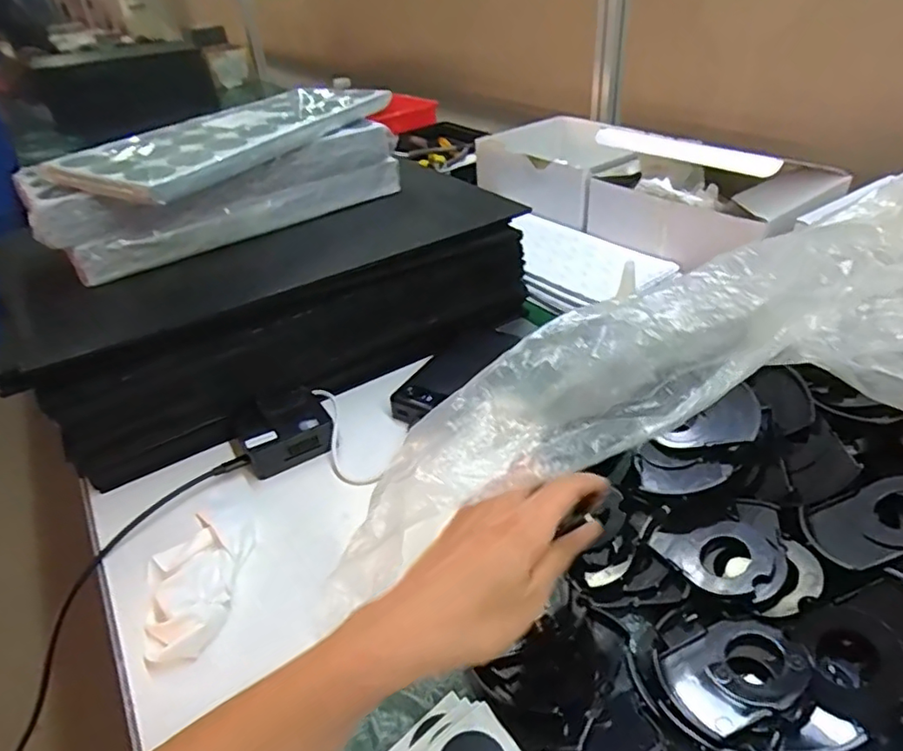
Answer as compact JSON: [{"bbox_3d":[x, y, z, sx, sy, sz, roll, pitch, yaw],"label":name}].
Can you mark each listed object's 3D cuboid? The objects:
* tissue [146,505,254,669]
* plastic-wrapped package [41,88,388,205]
[{"bbox_3d":[-0.190,0.152,0.425,0.070,0.032,0.114,-2,36,4],"label":"tissue"},{"bbox_3d":[-0.227,-0.262,0.629,0.157,0.032,0.349,17,41,27],"label":"plastic-wrapped package"}]

